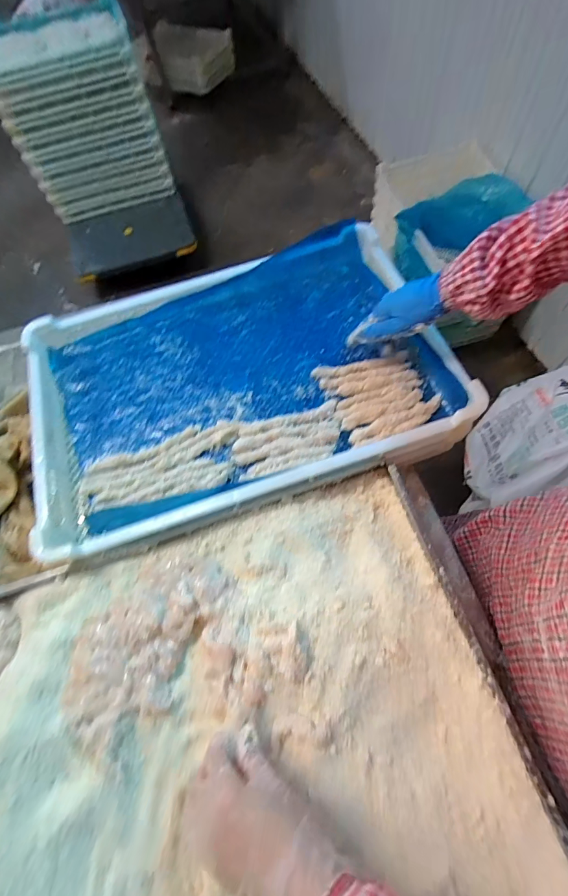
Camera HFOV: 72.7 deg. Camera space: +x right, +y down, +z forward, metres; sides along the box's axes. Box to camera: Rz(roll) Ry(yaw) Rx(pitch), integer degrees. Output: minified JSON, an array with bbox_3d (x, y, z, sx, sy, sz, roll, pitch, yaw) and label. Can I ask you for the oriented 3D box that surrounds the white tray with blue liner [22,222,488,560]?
[{"bbox_3d":[-0.061,-0.120,0.555,0.572,0.073,0.415,-16,64,-9],"label":"white tray with blue liner"}]

